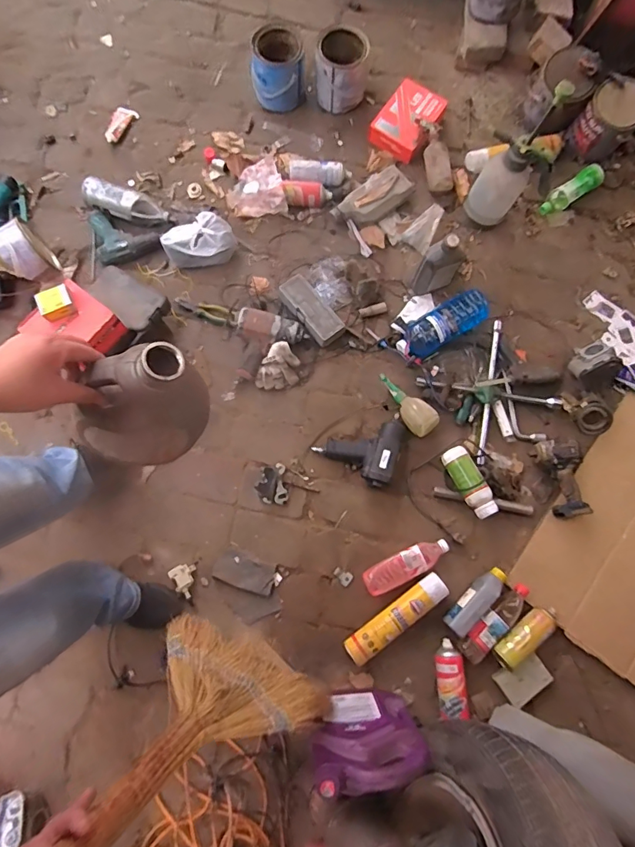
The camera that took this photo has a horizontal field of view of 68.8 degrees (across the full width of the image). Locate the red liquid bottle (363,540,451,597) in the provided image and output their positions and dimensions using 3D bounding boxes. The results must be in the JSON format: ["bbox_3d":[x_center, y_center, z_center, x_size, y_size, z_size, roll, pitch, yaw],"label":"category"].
[{"bbox_3d":[0.216,0.344,1.129,0.218,0.049,0.067,-27,80,-6],"label":"red liquid bottle"}]

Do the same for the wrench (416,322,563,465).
[{"bbox_3d":[0.467,-0.088,1.263,0.286,0.041,0.278,-34,81,-8],"label":"wrench"}]

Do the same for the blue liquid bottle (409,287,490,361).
[{"bbox_3d":[0.348,-0.270,1.250,0.255,0.070,0.097,-32,80,-7],"label":"blue liquid bottle"}]

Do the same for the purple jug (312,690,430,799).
[{"bbox_3d":[0.102,0.654,0.973,0.214,0.305,0.089,2,78,-1],"label":"purple jug"}]

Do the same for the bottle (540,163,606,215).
[{"bbox_3d":[0.764,-0.701,1.401,0.208,0.069,0.071,-33,80,-7],"label":"bottle"}]

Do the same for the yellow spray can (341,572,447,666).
[{"bbox_3d":[0.193,0.475,1.137,0.286,0.057,0.064,-36,81,-8],"label":"yellow spray can"}]

